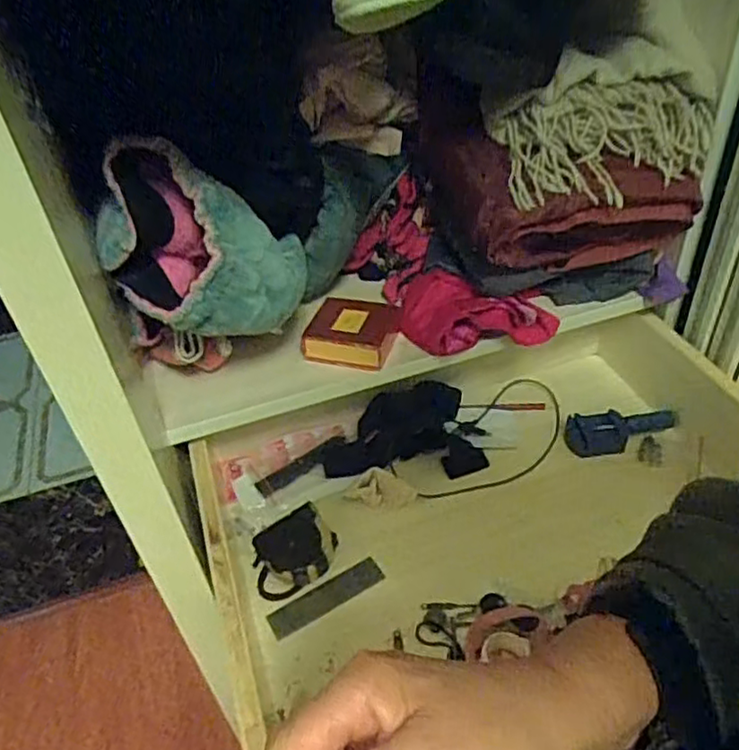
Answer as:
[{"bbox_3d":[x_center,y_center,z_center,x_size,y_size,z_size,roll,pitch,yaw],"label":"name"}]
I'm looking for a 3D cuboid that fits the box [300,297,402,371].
[{"bbox_3d":[-0.016,-0.047,0.666,0.082,0.034,0.077,9,43,16],"label":"box"}]

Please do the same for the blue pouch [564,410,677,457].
[{"bbox_3d":[0.269,0.060,0.714,0.120,0.024,0.043,-9,41,-4],"label":"blue pouch"}]

